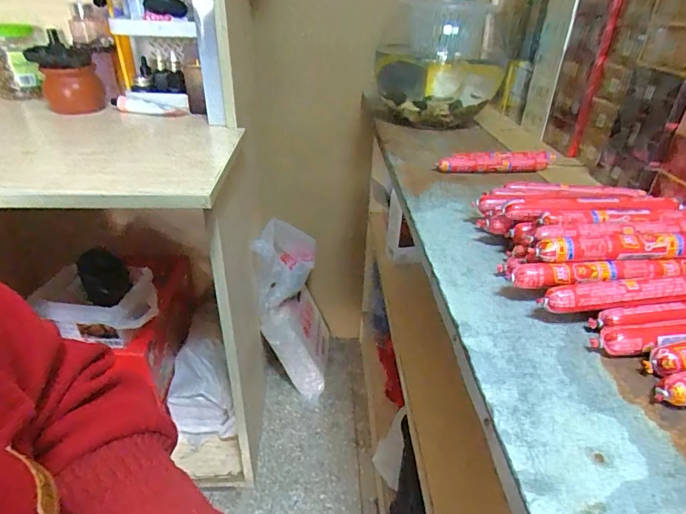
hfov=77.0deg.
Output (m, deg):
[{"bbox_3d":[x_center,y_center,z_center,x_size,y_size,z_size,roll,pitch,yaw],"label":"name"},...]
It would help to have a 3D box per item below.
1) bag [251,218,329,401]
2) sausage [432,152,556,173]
[{"bbox_3d":[-0.128,0.136,1.182,0.159,0.501,0.236,2,32,-1],"label":"bag"},{"bbox_3d":[0.216,-0.135,0.611,0.179,0.025,0.025,-5,32,-11],"label":"sausage"}]

